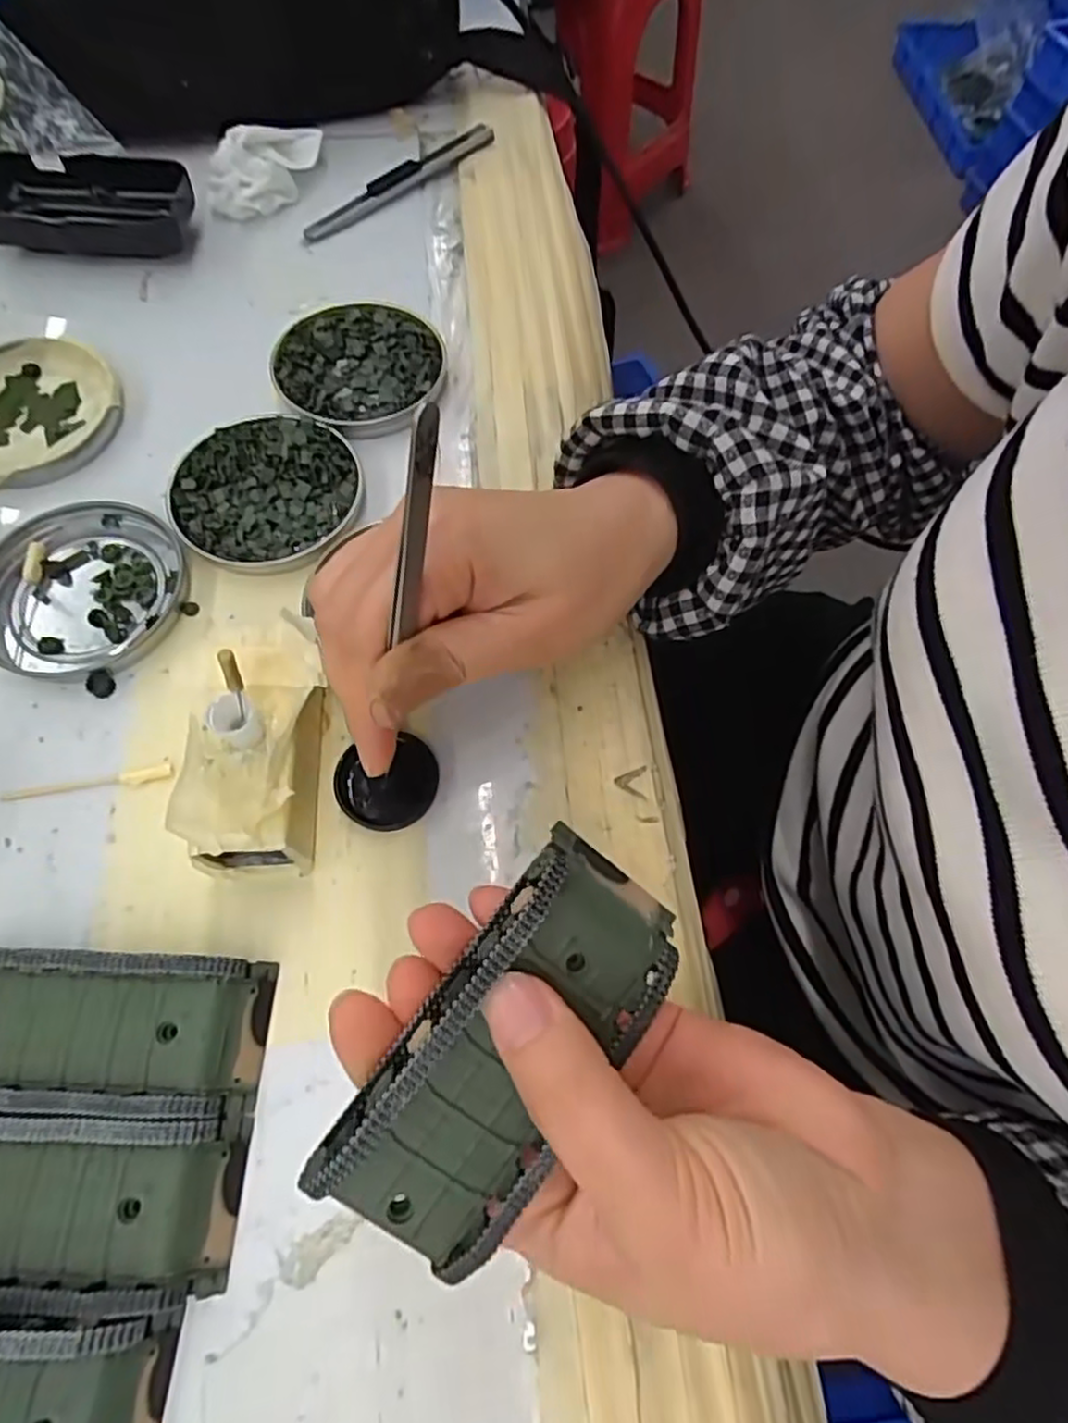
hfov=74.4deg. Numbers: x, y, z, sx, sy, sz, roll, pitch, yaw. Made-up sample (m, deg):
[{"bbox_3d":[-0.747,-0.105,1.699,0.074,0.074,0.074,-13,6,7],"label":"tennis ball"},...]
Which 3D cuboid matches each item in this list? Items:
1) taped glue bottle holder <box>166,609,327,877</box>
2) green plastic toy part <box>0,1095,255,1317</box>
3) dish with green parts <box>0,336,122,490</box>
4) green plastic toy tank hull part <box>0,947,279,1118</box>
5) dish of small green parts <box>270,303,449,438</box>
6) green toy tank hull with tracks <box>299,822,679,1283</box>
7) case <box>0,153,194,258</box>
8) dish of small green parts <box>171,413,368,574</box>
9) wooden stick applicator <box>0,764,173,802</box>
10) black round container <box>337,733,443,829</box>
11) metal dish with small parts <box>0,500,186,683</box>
[{"bbox_3d":[-0.091,0.010,0.239,0.043,0.041,0.086,-1,66,-1],"label":"taped glue bottle holder"},{"bbox_3d":[-0.133,0.136,0.196,0.094,0.019,0.044,1,66,0],"label":"green plastic toy part"},{"bbox_3d":[-0.228,-0.136,0.316,0.077,0.010,0.078,0,66,0],"label":"dish with green parts"},{"bbox_3d":[-0.132,0.096,0.214,0.094,0.018,0.042,2,66,1],"label":"green plastic toy tank hull part"},{"bbox_3d":[-0.081,-0.162,0.330,0.077,0.010,0.076,0,66,0],"label":"dish of small green parts"},{"bbox_3d":[-0.006,0.078,0.168,0.043,0.020,0.097,41,79,-14],"label":"green toy tank hull with tracks"},{"bbox_3d":[-0.234,-0.255,0.360,0.108,0.026,0.052,3,66,1],"label":"case"},{"bbox_3d":[-0.113,-0.094,0.299,0.077,0.008,0.076,0,66,0],"label":"dish of small green parts"},{"bbox_3d":[-0.161,0.026,0.252,0.059,0.004,0.006,-10,66,-5],"label":"wooden stick applicator"},{"bbox_3d":[-0.052,0.026,0.252,0.036,0.006,0.032,-21,68,-9],"label":"black round container"},{"bbox_3d":[-0.182,-0.049,0.281,0.074,0.008,0.078,0,66,0],"label":"metal dish with small parts"}]

